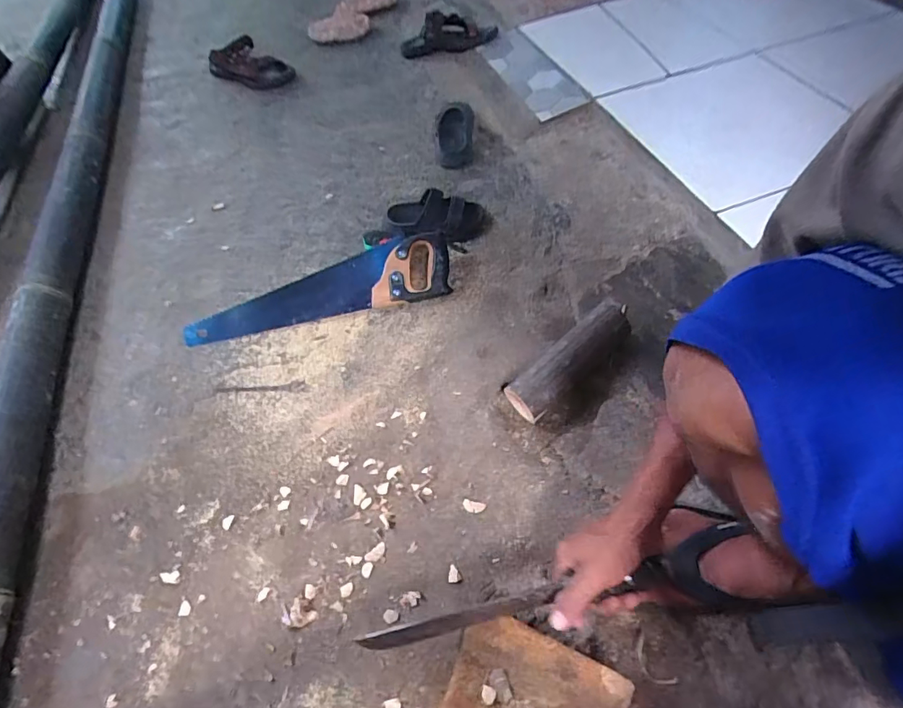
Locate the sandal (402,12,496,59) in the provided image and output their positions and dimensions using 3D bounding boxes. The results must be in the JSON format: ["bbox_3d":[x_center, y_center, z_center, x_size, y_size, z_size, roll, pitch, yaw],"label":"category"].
[{"bbox_3d":[-0.009,-0.836,1.234,0.250,0.091,0.080,-7,55,-1],"label":"sandal"}]

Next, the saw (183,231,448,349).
[{"bbox_3d":[-0.229,-0.120,0.828,0.451,0.030,0.123,-11,78,0],"label":"saw"}]

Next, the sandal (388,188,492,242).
[{"bbox_3d":[-0.024,-0.268,0.906,0.189,0.066,0.103,-2,55,2],"label":"sandal"}]

